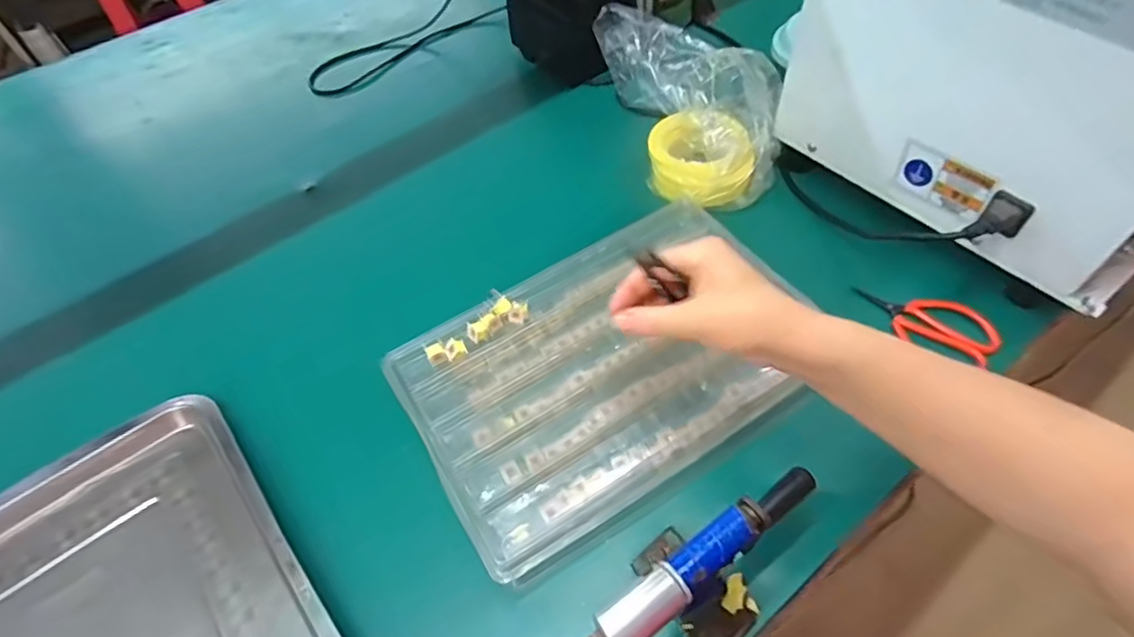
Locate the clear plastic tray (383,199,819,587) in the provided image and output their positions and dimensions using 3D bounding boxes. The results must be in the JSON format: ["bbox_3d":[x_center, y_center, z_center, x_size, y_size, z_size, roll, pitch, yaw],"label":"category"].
[{"bbox_3d":[0.040,0.034,0.488,0.337,0.046,0.214,-30,56,-17],"label":"clear plastic tray"}]

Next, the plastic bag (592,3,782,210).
[{"bbox_3d":[0.149,-0.246,0.648,0.161,0.097,0.255,-14,54,-6],"label":"plastic bag"}]

